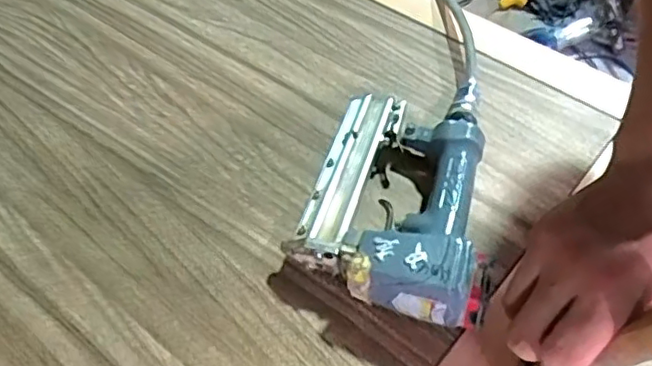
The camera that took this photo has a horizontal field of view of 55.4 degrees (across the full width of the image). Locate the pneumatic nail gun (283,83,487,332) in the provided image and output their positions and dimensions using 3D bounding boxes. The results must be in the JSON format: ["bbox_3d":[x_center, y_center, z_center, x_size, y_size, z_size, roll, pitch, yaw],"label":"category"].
[{"bbox_3d":[0.066,-0.002,0.487,0.145,0.050,0.219,14,54,13],"label":"pneumatic nail gun"}]

